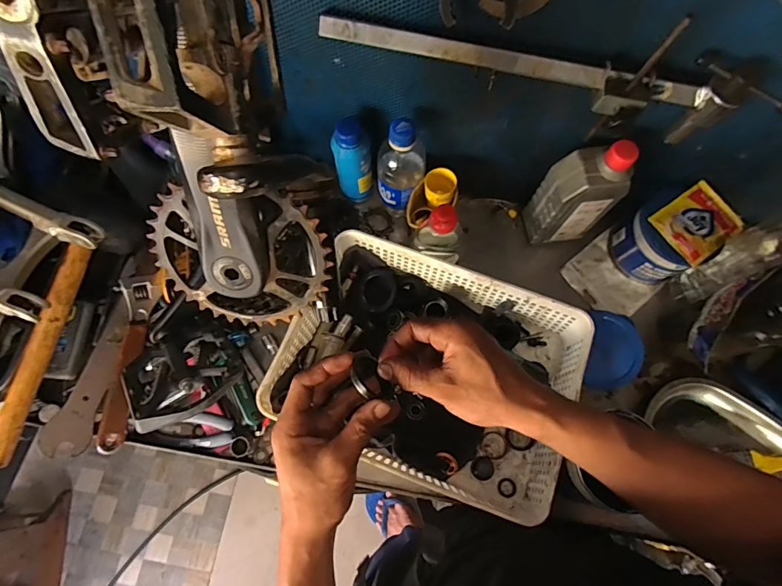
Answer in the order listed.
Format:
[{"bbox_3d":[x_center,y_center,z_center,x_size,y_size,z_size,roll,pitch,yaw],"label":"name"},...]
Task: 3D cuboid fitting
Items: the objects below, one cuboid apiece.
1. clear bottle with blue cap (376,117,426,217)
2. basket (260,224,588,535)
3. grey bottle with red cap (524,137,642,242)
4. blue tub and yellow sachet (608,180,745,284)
[{"bbox_3d":[0.013,-0.158,0.559,0.060,0.154,0.057,4,71,1],"label":"clear bottle with blue cap"},{"bbox_3d":[0.044,0.089,0.528,0.327,0.081,0.250,22,72,7],"label":"basket"},{"bbox_3d":[0.237,-0.123,0.545,0.084,0.166,0.054,-5,71,-3],"label":"grey bottle with red cap"},{"bbox_3d":[0.374,-0.073,0.585,0.113,0.102,0.099,-25,73,-9],"label":"blue tub and yellow sachet"}]

